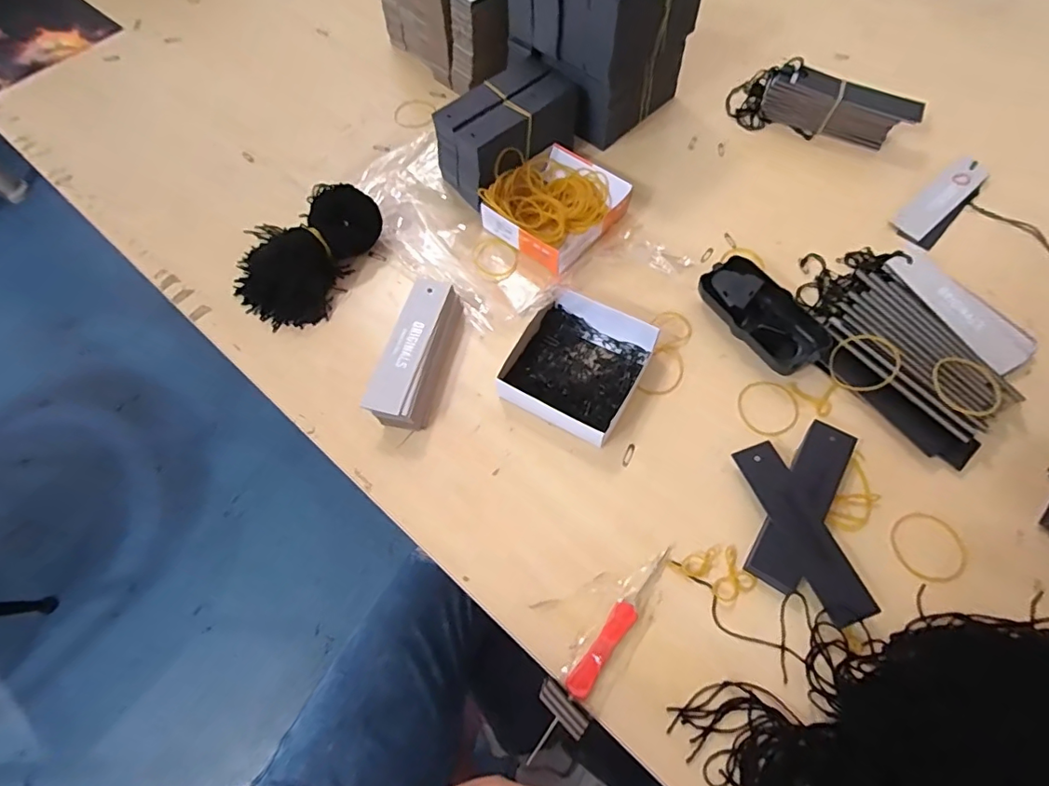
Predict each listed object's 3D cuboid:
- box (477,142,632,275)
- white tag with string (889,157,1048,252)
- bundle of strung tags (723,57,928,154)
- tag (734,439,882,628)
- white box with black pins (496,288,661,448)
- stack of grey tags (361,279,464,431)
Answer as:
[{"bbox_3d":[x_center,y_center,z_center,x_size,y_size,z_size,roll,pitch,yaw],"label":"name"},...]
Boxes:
[{"bbox_3d":[0.028,-0.179,0.491,0.109,0.036,0.117,39,70,19],"label":"box"},{"bbox_3d":[0.445,-0.142,0.478,0.129,0.009,0.166,-37,68,-16],"label":"white tag with string"},{"bbox_3d":[0.306,-0.299,0.537,0.180,0.044,0.056,27,67,14],"label":"bundle of strung tags"},{"bbox_3d":[0.189,0.092,0.354,0.033,0.006,0.124,-20,60,-4],"label":"tag"},{"bbox_3d":[0.046,-0.027,0.424,0.099,0.023,0.114,24,66,13],"label":"white box with black pins"},{"bbox_3d":[-0.087,-0.032,0.424,0.043,0.037,0.126,11,64,7],"label":"stack of grey tags"}]

